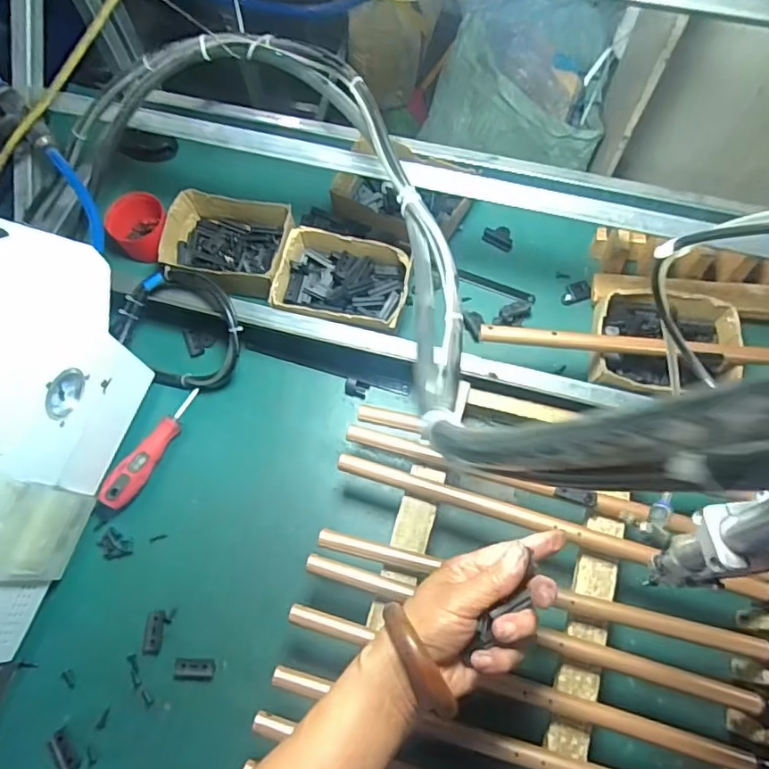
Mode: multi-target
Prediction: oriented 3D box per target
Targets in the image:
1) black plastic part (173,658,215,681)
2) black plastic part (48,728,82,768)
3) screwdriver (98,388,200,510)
[{"bbox_3d":[-0.175,0.263,0.531,0.037,0.005,0.018,1,71,2],"label":"black plastic part"},{"bbox_3d":[-0.285,0.328,0.513,0.019,0.005,0.037,-35,73,-10],"label":"black plastic part"},{"bbox_3d":[-0.235,0.065,0.593,0.031,0.029,0.138,28,70,11],"label":"screwdriver"}]

